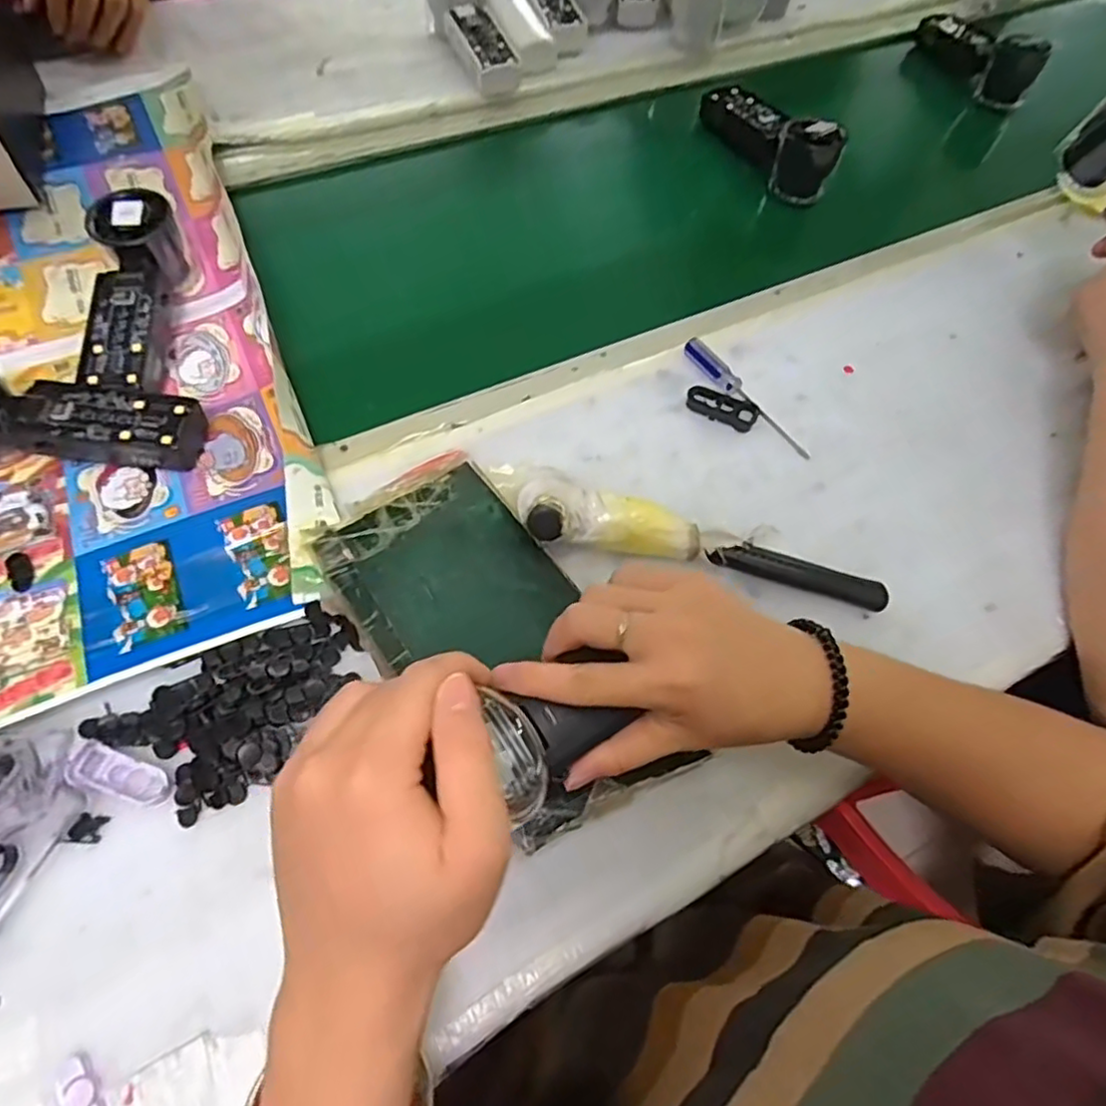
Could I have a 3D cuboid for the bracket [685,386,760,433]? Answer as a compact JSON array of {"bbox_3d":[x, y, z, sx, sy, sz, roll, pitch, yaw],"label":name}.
[{"bbox_3d":[0.119,-0.104,0.451,0.050,0.012,0.024,25,62,11],"label":"bracket"}]

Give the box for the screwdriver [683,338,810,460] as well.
[{"bbox_3d":[0.136,-0.111,0.455,0.015,0.011,0.120,-30,66,-19],"label":"screwdriver"}]

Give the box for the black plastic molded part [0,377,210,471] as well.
[{"bbox_3d":[-0.310,-0.086,0.403,0.156,0.052,0.052,3,60,-2],"label":"black plastic molded part"}]

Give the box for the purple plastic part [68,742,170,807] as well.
[{"bbox_3d":[-0.214,0.110,0.317,0.050,0.006,0.018,20,61,8],"label":"purple plastic part"}]

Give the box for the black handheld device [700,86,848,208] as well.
[{"bbox_3d":[0.204,-0.407,0.609,0.047,0.052,0.162,-20,63,-14],"label":"black handheld device"}]

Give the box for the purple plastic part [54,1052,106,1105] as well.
[{"bbox_3d":[-0.192,0.220,0.260,0.013,0.005,0.030,-33,67,-20],"label":"purple plastic part"}]

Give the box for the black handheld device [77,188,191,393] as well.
[{"bbox_3d":[-0.290,-0.177,0.443,0.053,0.053,0.149,-8,61,-8],"label":"black handheld device"}]

